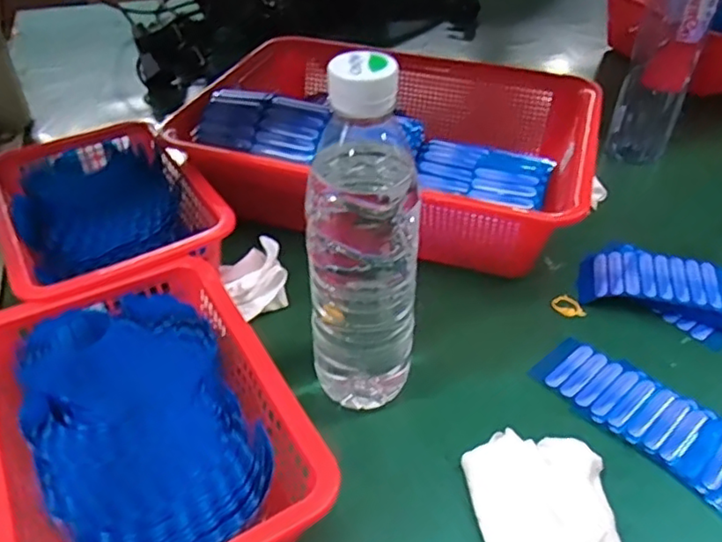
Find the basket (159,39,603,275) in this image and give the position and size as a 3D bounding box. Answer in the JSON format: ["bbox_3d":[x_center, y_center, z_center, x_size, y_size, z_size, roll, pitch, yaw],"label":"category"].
[{"bbox_3d":[0.035,-0.116,0.574,0.337,0.115,0.259,13,41,15],"label":"basket"}]

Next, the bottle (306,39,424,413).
[{"bbox_3d":[0.002,-0.007,0.353,0.064,0.232,0.055,-5,40,-6],"label":"bottle"}]

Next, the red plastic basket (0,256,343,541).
[{"bbox_3d":[-0.127,0.095,0.357,0.155,0.064,0.226,-21,44,-24],"label":"red plastic basket"}]

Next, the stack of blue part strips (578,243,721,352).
[{"bbox_3d":[0.249,0.016,0.483,0.137,0.029,0.067,19,43,21],"label":"stack of blue part strips"}]

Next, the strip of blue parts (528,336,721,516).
[{"bbox_3d":[0.196,0.100,0.395,0.169,0.011,0.070,30,48,31],"label":"strip of blue parts"}]

